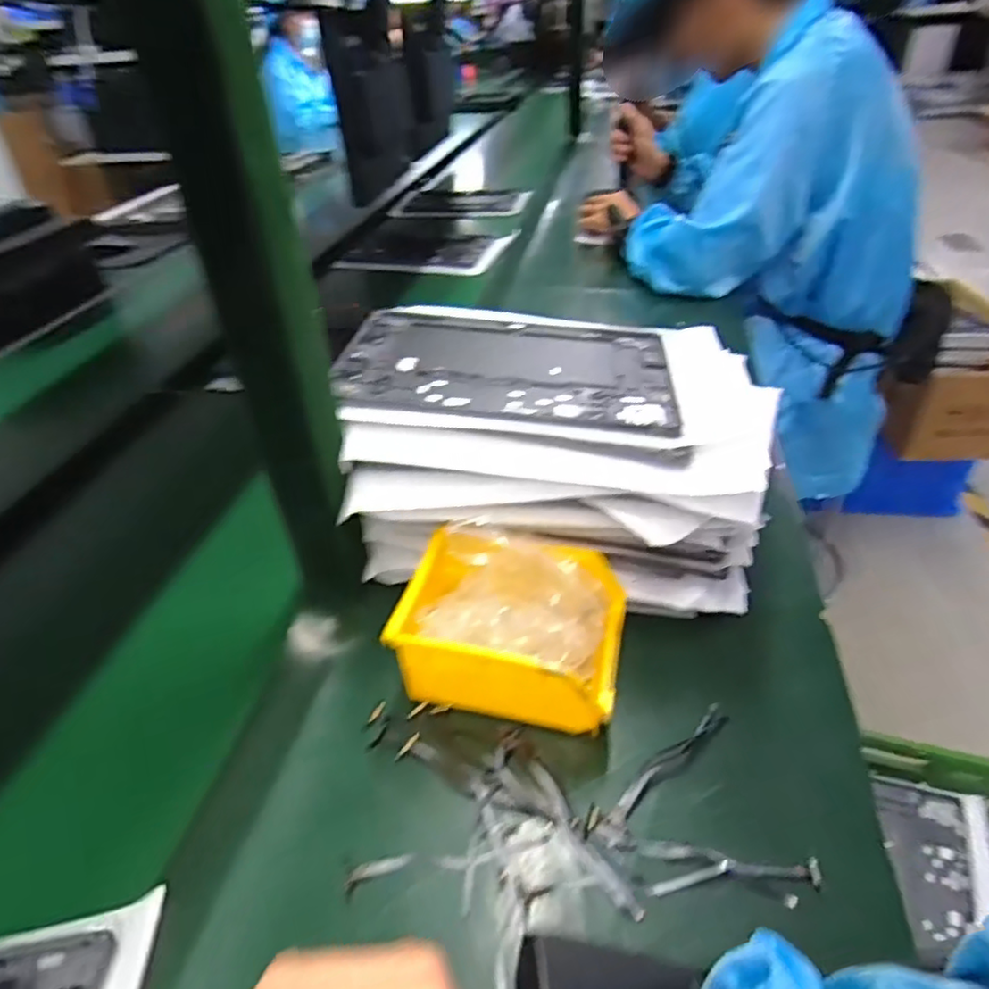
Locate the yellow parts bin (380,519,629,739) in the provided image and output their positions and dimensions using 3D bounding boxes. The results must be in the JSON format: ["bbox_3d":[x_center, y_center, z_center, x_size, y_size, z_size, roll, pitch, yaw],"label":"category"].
[{"bbox_3d":[0.014,0.085,0.434,0.132,0.087,0.104,5,38,13],"label":"yellow parts bin"}]

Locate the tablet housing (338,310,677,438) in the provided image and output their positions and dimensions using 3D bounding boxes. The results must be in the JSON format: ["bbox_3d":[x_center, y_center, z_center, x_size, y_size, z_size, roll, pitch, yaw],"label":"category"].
[{"bbox_3d":[0.011,-0.104,0.523,0.249,0.009,0.178,5,37,3],"label":"tablet housing"}]

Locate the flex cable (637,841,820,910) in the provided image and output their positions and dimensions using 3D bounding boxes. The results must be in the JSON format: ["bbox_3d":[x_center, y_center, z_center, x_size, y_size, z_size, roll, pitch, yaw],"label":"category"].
[{"bbox_3d":[0.127,0.202,0.352,0.091,0.007,0.029,1,38,8],"label":"flex cable"}]

